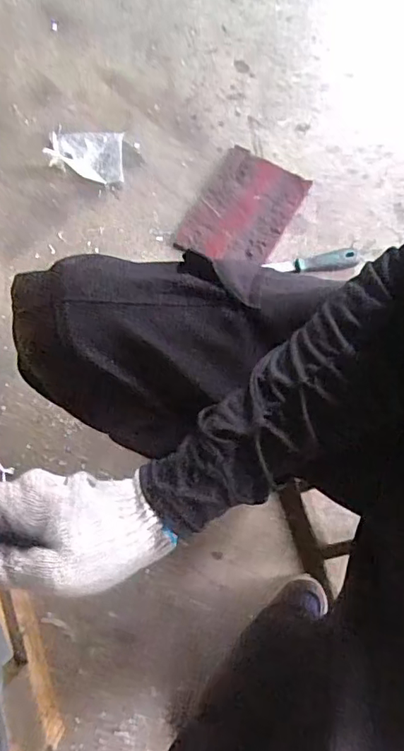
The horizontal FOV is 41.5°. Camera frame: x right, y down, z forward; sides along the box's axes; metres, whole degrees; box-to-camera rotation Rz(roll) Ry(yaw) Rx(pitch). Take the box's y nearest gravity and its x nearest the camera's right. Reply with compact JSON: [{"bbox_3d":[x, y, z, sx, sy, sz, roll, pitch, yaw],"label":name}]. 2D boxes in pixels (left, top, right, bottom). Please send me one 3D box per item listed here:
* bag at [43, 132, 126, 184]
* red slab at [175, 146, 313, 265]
[{"bbox_3d":[-0.194,-0.377,0.898,0.118,0.032,0.094,-1,77,0],"label":"bag"},{"bbox_3d":[0.070,-0.275,0.881,0.146,0.013,0.206,31,79,7],"label":"red slab"}]

